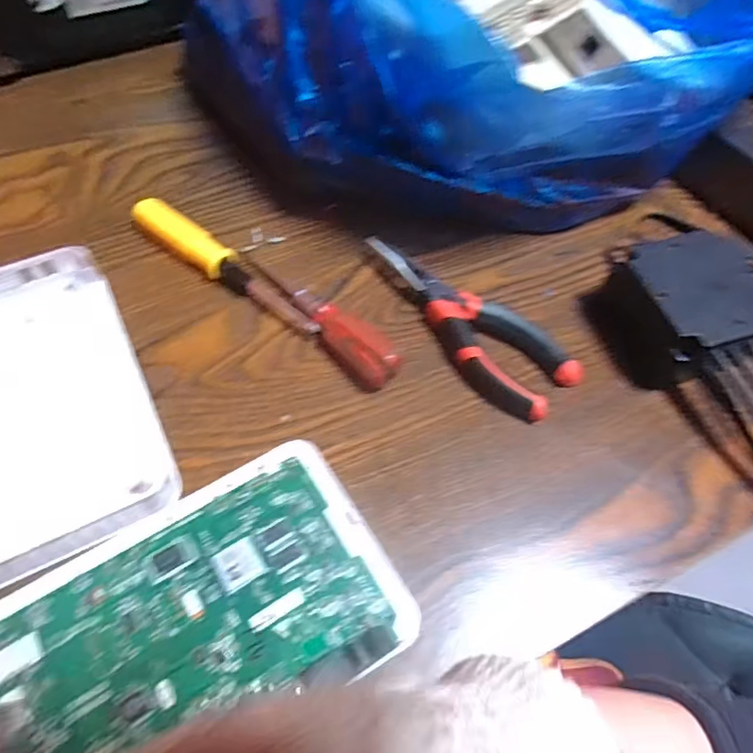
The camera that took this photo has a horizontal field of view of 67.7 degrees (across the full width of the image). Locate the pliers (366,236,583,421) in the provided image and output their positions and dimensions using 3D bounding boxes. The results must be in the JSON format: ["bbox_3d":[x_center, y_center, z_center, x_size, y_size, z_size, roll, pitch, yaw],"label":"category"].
[{"bbox_3d":[0.051,-0.035,0.354,0.155,0.018,0.050,39,66,16],"label":"pliers"}]

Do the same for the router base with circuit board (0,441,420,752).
[{"bbox_3d":[-0.080,0.114,0.262,0.175,0.020,0.111,-28,67,-18],"label":"router base with circuit board"}]

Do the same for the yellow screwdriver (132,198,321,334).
[{"bbox_3d":[-0.097,-0.071,0.364,0.150,0.020,0.024,32,64,12],"label":"yellow screwdriver"}]

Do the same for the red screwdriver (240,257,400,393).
[{"bbox_3d":[-0.033,-0.039,0.349,0.025,0.022,0.119,-36,70,-21],"label":"red screwdriver"}]

